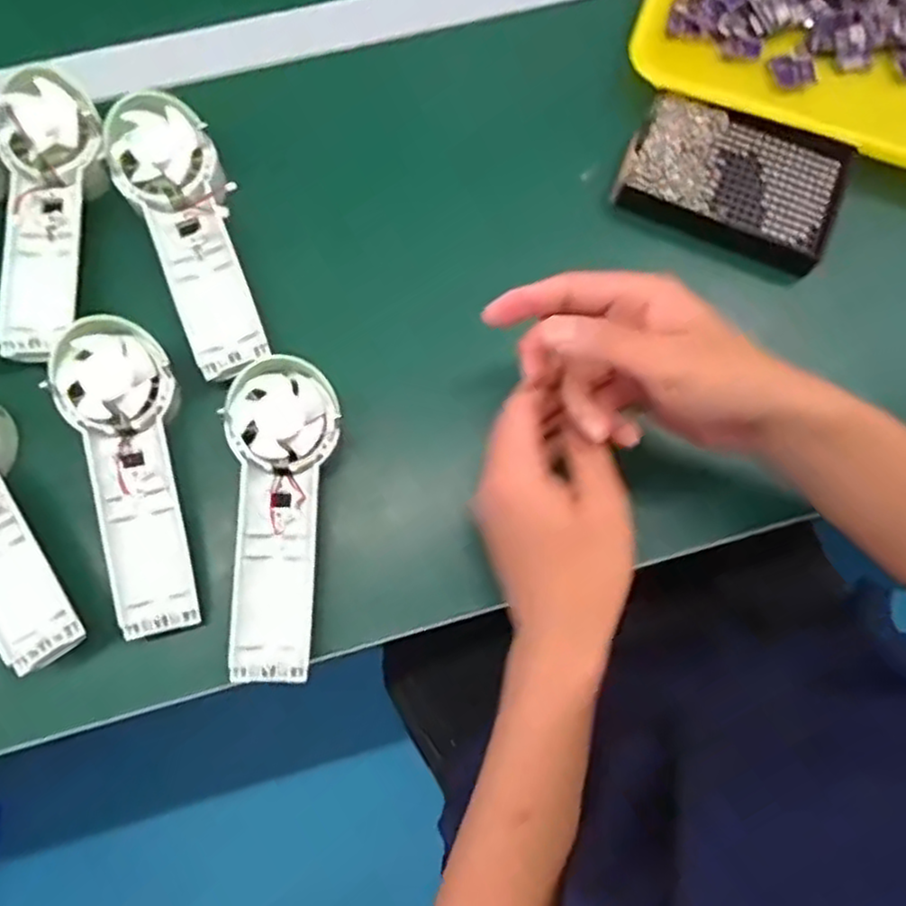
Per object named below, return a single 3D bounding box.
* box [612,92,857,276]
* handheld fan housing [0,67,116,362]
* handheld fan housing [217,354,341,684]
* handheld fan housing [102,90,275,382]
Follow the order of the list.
[{"bbox_3d":[0.186,-0.183,0.475,0.138,0.023,0.088,22,77,4],"label":"box"},{"bbox_3d":[-0.246,-0.146,0.432,0.062,0.034,0.170,-6,77,-3],"label":"handheld fan housing"},{"bbox_3d":[-0.095,0.034,0.395,0.062,0.029,0.175,-4,77,-2],"label":"handheld fan housing"},{"bbox_3d":[-0.156,-0.135,0.428,0.062,0.030,0.175,-25,79,-7],"label":"handheld fan housing"}]

